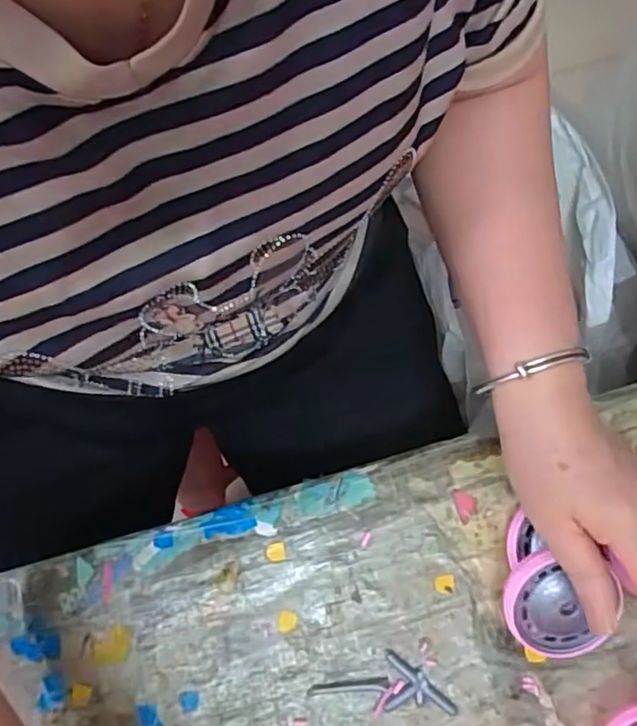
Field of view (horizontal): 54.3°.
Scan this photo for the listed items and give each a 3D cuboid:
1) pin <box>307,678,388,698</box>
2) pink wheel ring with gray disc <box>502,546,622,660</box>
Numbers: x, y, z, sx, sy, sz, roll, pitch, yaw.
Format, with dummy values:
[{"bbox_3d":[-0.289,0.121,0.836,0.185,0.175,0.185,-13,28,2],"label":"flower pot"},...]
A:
[{"bbox_3d":[0.017,0.183,0.349,0.045,0.004,0.007,-5,77,-3],"label":"pin"},{"bbox_3d":[0.132,0.136,0.345,0.058,0.010,0.054,1,100,4],"label":"pink wheel ring with gray disc"}]

